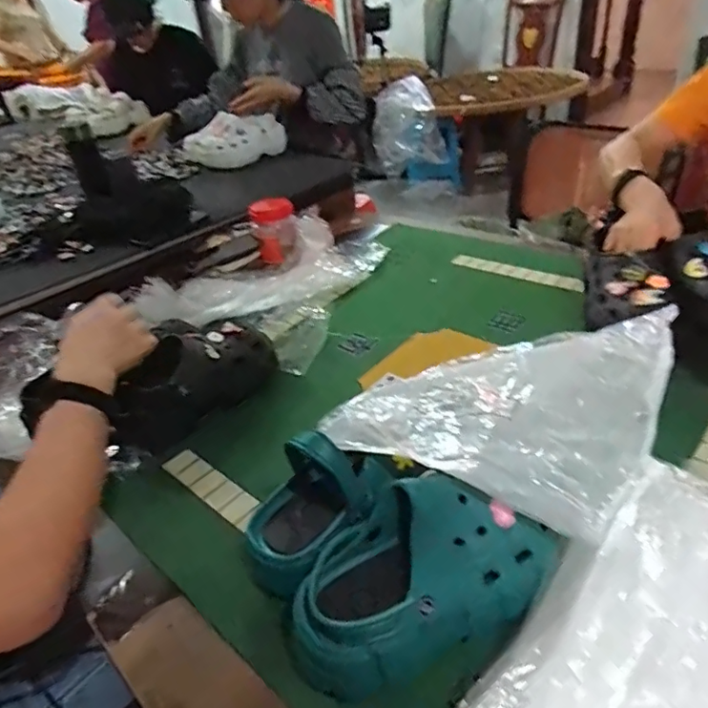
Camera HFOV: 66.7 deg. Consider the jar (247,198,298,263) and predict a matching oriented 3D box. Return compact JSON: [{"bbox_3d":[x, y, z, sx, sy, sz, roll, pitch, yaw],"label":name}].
[{"bbox_3d":[-0.164,-0.258,1.109,0.090,0.102,0.095,-10,35,-4],"label":"jar"}]

